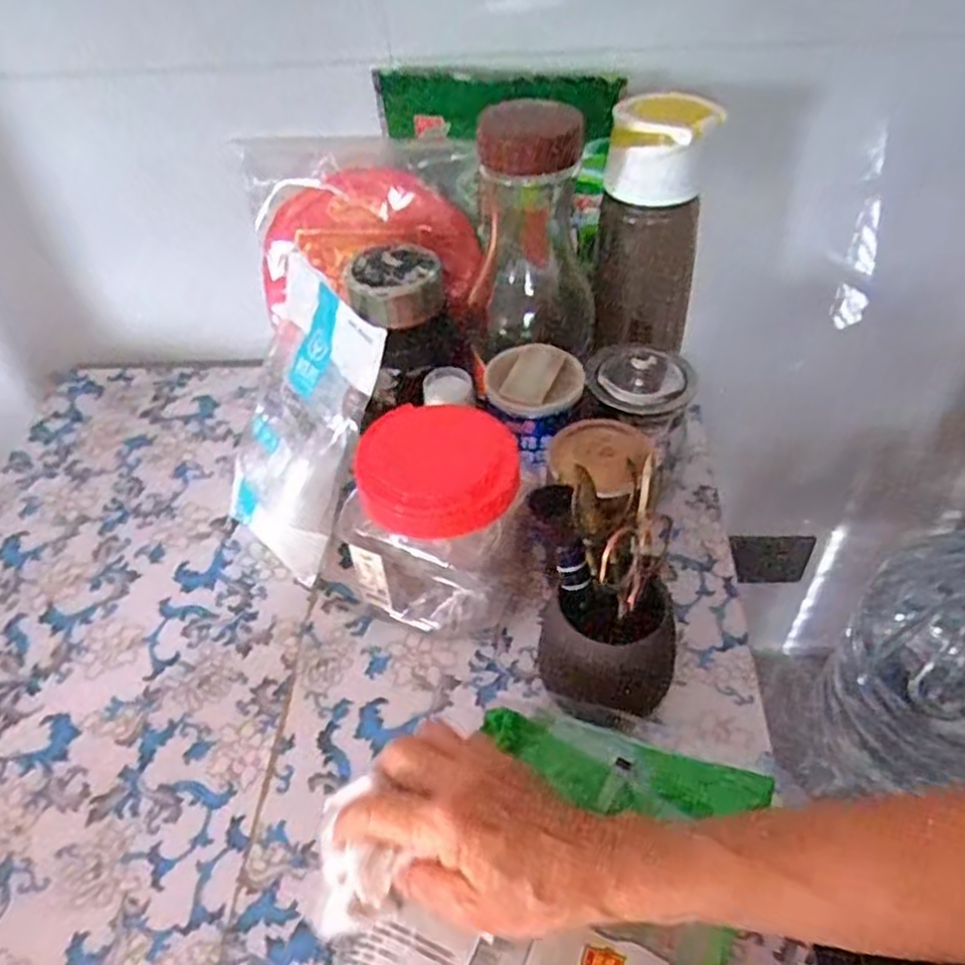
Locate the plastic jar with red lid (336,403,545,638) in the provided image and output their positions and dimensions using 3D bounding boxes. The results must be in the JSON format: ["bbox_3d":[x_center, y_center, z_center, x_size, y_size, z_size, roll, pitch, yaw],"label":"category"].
[{"bbox_3d":[-0.022,0.028,0.497,0.103,0.134,0.093,14,49,16],"label":"plastic jar with red lid"}]

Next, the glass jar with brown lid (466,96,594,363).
[{"bbox_3d":[0.028,-0.175,0.527,0.080,0.152,0.087,-4,46,1],"label":"glass jar with brown lid"}]

